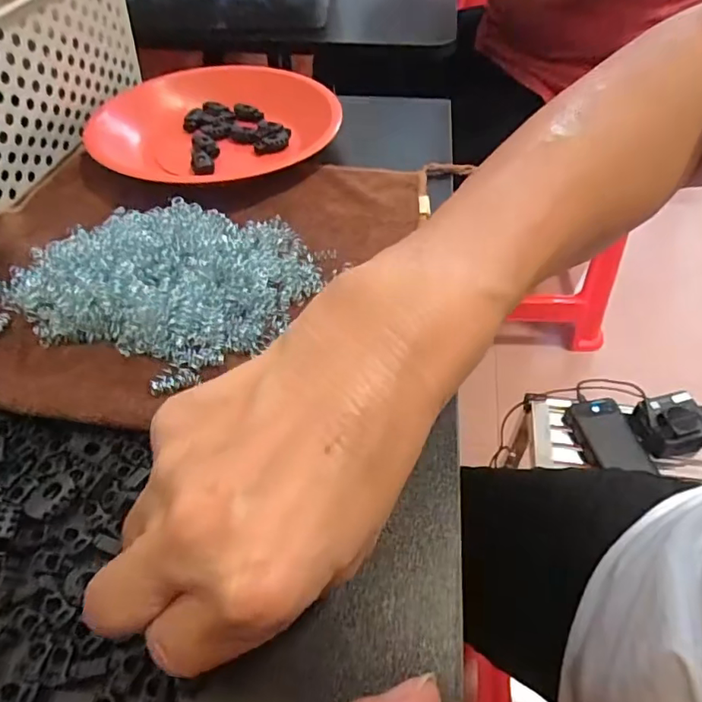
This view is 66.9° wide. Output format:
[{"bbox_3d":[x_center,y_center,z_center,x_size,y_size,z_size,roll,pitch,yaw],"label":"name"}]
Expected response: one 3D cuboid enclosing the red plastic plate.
[{"bbox_3d":[-0.107,-0.195,0.447,0.184,0.032,0.184,-1,51,1],"label":"red plastic plate"}]

